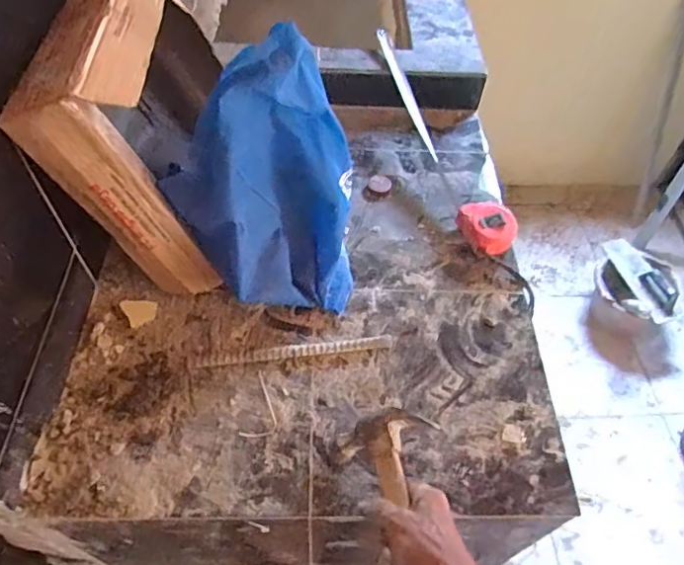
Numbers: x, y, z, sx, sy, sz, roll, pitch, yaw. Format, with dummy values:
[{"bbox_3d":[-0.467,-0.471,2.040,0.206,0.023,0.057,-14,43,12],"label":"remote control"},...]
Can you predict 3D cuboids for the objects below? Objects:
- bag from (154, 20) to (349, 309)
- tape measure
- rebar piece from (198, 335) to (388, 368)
[{"bbox_3d":[-0.088,-0.111,0.662,0.212,0.298,0.178,-12,55,-12],"label":"bag"},{"bbox_3d":[0.161,-0.249,0.912,0.081,0.096,0.501,-14,55,-13],"label":"tape measure"},{"bbox_3d":[-0.057,0.087,0.694,0.246,0.015,0.020,-6,54,-8],"label":"rebar piece"}]

